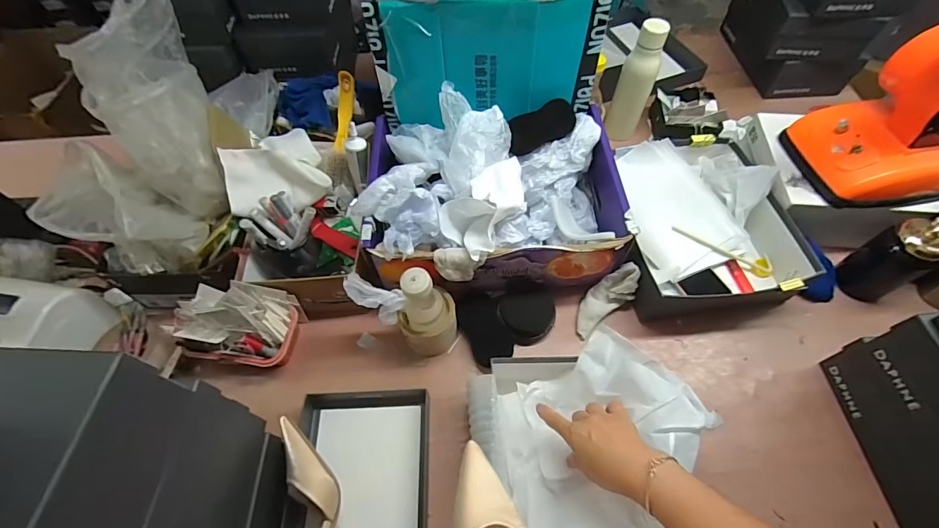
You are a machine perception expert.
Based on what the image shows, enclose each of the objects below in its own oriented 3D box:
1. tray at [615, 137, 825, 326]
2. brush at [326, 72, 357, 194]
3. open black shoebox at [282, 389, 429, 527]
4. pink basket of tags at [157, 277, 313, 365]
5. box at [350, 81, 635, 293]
[{"bbox_3d":[0.384,-0.073,0.736,0.283,0.104,0.320,-6,58,-1],"label":"tray"},{"bbox_3d":[-0.234,-0.239,0.776,0.045,0.033,0.210,4,92,5],"label":"brush"},{"bbox_3d":[-0.148,0.326,0.558,0.179,0.048,0.306,-2,58,1],"label":"open black shoebox"},{"bbox_3d":[-0.362,0.093,0.653,0.176,0.110,0.105,4,59,5],"label":"pink basket of tags"},{"bbox_3d":[0.036,-0.120,0.699,0.400,0.157,0.302,-5,58,0],"label":"box"}]

